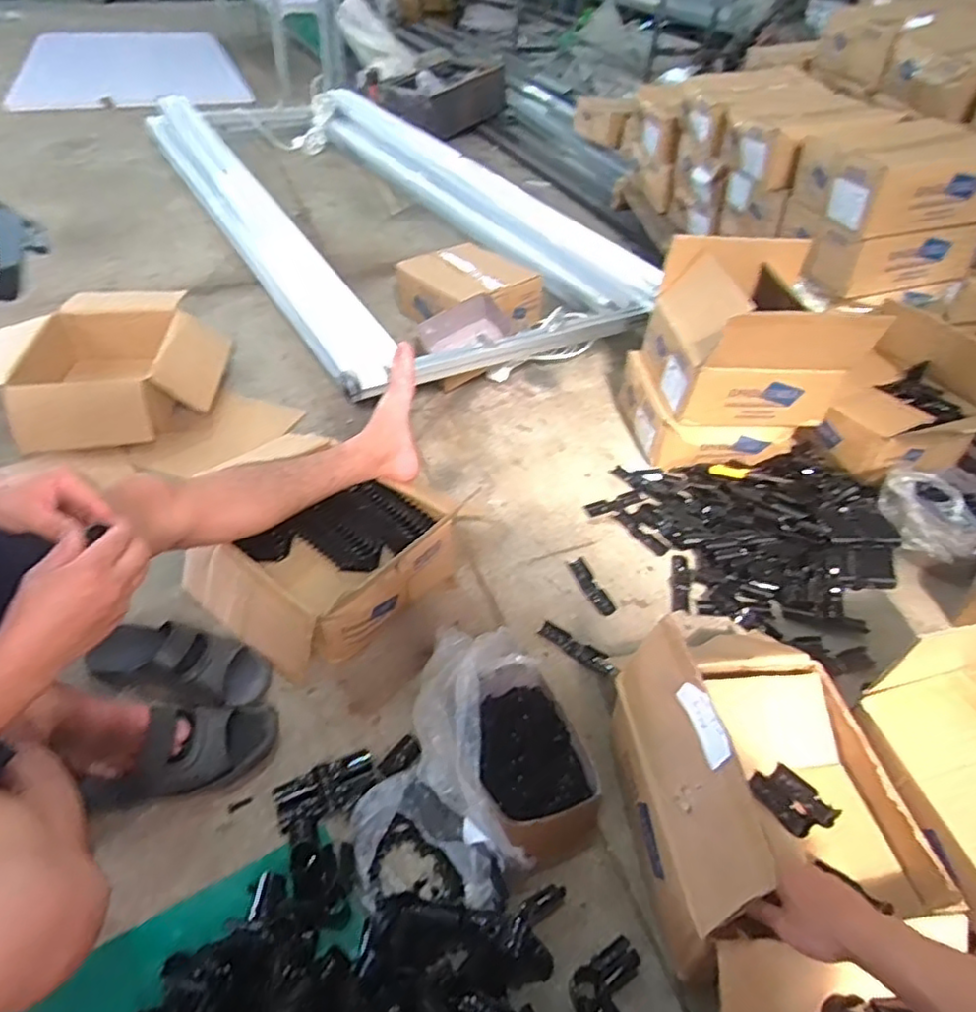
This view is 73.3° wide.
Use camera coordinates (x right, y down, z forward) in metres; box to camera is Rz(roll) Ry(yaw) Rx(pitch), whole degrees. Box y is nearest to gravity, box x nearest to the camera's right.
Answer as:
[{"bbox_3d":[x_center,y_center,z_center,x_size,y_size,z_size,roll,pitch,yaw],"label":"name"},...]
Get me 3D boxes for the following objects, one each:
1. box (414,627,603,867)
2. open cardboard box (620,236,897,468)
[{"bbox_3d":[0.008,0.305,0.874,0.193,0.116,0.309,-16,46,-19],"label":"box"},{"bbox_3d":[0.516,-0.320,1.358,0.366,0.348,0.324,-5,44,-8],"label":"open cardboard box"}]

